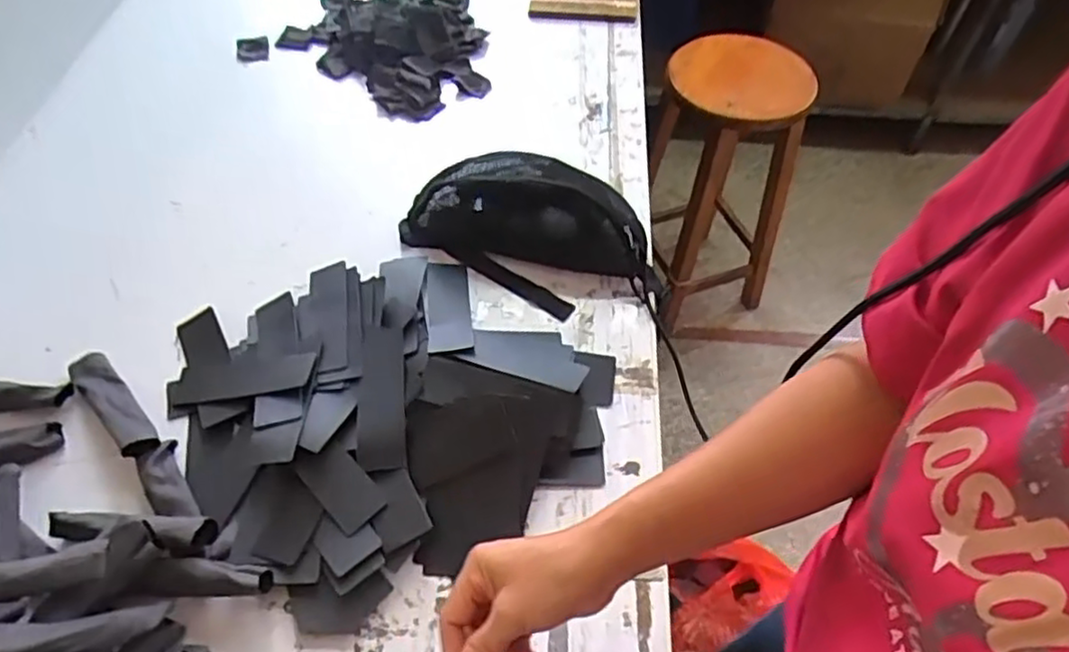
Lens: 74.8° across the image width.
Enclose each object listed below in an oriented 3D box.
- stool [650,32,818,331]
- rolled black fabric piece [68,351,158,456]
[{"bbox_3d":[0.402,-0.286,1.528,0.312,0.573,0.305,16,55,12],"label":"stool"},{"bbox_3d":[-0.421,0.076,0.697,0.038,0.032,0.157,-37,62,-24],"label":"rolled black fabric piece"}]

